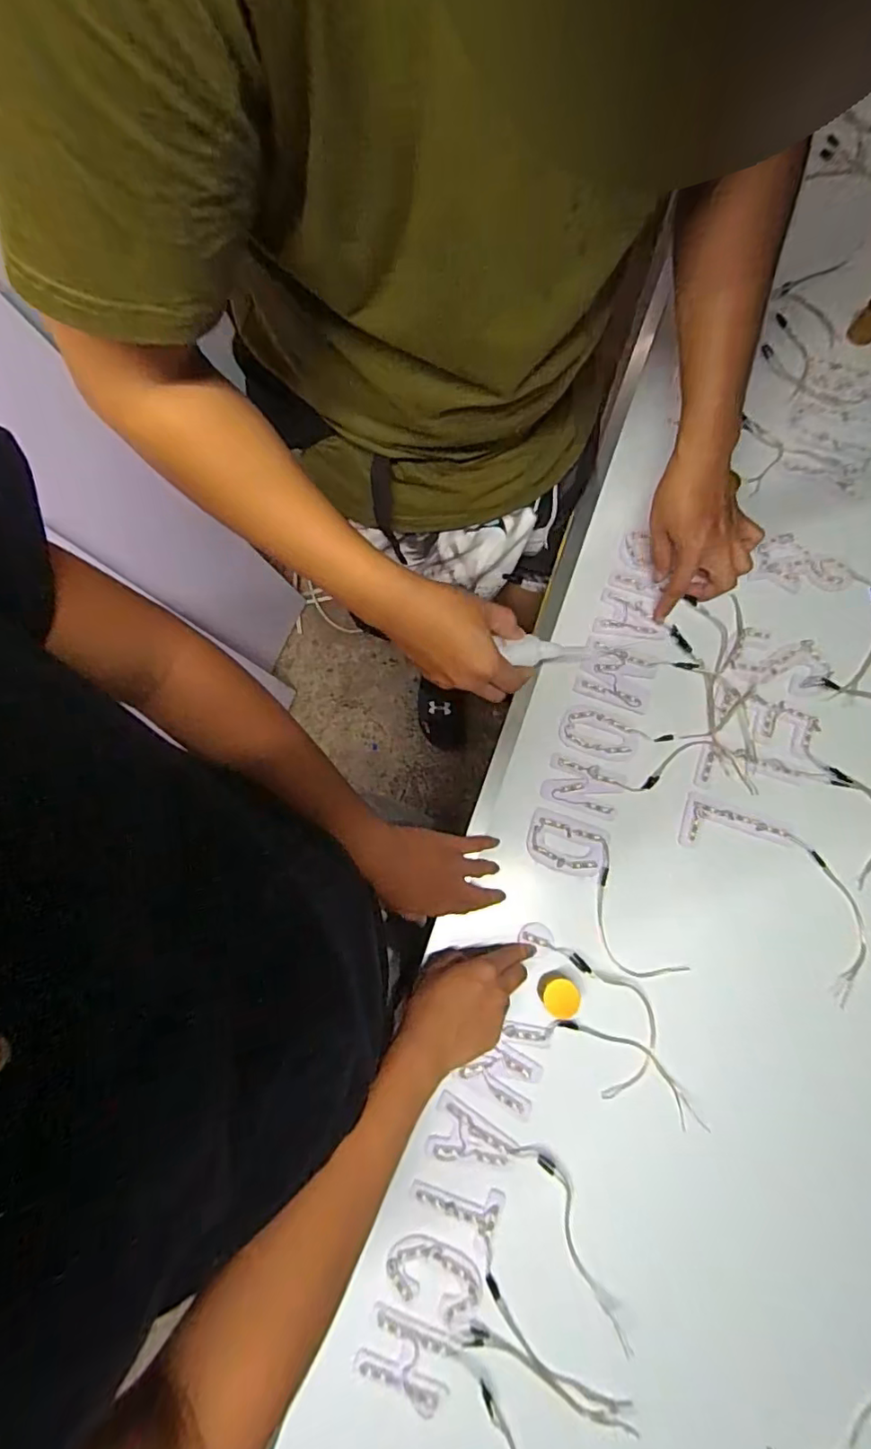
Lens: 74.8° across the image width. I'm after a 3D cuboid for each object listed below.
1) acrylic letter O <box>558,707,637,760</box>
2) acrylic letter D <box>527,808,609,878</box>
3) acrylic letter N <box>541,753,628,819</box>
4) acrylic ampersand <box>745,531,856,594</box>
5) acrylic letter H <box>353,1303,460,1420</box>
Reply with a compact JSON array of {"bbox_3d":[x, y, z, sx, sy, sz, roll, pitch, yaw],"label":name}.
[{"bbox_3d":[0.178,0.009,0.618,0.085,0.004,0.054,11,77,4],"label":"acrylic letter O"},{"bbox_3d":[0.137,0.126,0.590,0.084,0.008,0.059,20,78,6],"label":"acrylic letter D"},{"bbox_3d":[0.158,0.066,0.606,0.081,0.010,0.050,19,78,6],"label":"acrylic letter N"},{"bbox_3d":[0.424,-0.183,0.655,0.104,0.006,0.065,15,78,5],"label":"acrylic ampersand"},{"bbox_3d":[-0.025,0.540,0.485,0.079,0.014,0.051,20,78,6],"label":"acrylic letter H"}]

